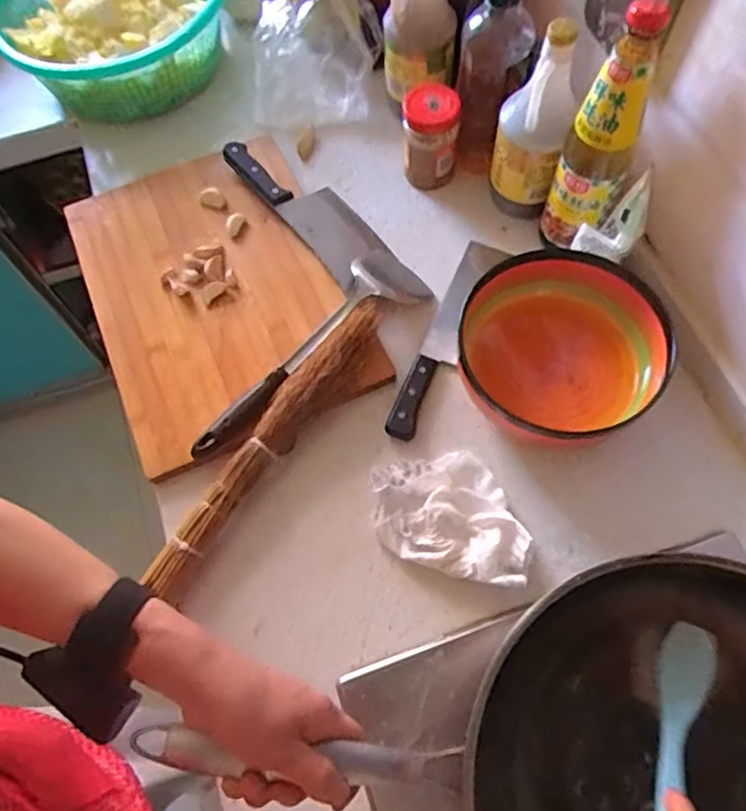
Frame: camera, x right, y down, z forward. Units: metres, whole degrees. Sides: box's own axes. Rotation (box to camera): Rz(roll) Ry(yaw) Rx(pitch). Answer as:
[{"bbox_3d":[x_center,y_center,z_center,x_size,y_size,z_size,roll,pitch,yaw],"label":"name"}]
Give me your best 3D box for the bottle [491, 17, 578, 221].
[{"bbox_3d":[0.173,-0.293,0.675,0.073,0.228,0.061,10,66,7],"label":"bottle"}]

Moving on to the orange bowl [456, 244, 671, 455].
[{"bbox_3d":[0.189,-0.055,0.637,0.194,0.091,0.205,-1,65,2],"label":"orange bowl"}]

